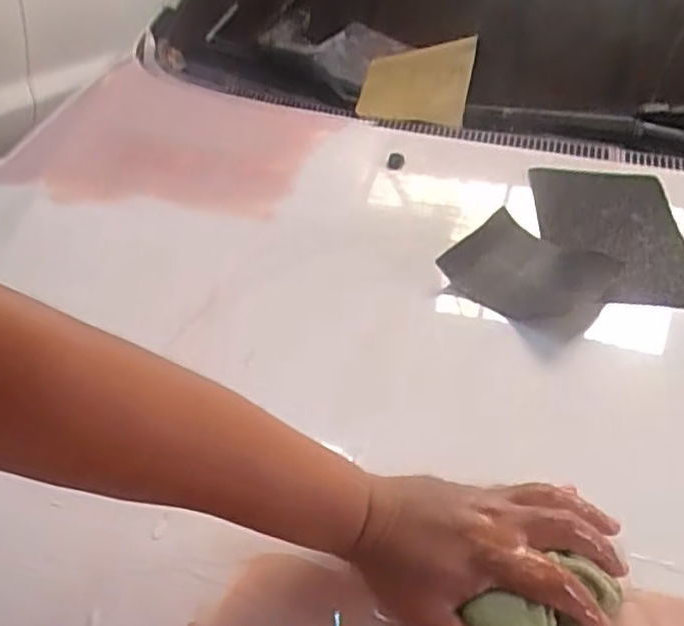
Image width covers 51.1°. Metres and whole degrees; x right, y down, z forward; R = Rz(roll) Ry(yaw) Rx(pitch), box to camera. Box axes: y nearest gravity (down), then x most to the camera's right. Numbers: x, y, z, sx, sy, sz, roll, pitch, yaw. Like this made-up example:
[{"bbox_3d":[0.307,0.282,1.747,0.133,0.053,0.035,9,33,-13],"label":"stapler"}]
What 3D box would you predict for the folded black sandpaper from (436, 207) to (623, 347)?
[{"bbox_3d":[0.174,-0.038,0.666,0.145,0.037,0.129,21,37,27],"label":"folded black sandpaper"}]

